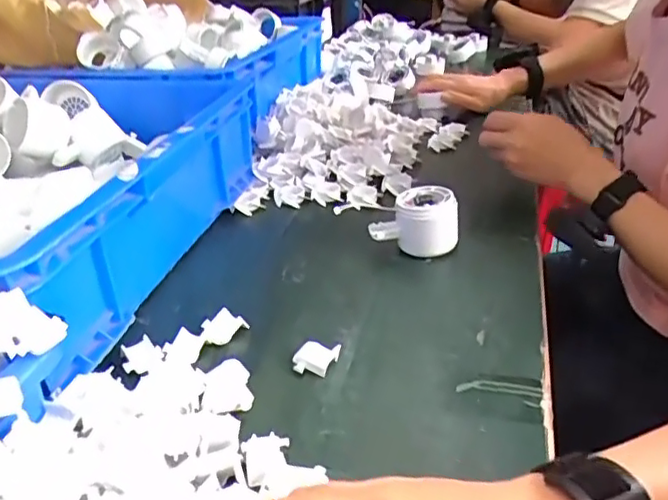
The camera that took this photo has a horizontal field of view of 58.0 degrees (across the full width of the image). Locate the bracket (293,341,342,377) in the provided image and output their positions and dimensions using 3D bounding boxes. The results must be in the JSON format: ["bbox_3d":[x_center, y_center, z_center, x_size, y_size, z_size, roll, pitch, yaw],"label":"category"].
[{"bbox_3d":[-0.013,0.082,0.453,0.033,0.014,0.025,5,31,12],"label":"bracket"}]

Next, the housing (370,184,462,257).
[{"bbox_3d":[0.078,-0.028,0.581,0.081,0.056,0.044,4,32,12],"label":"housing"}]

